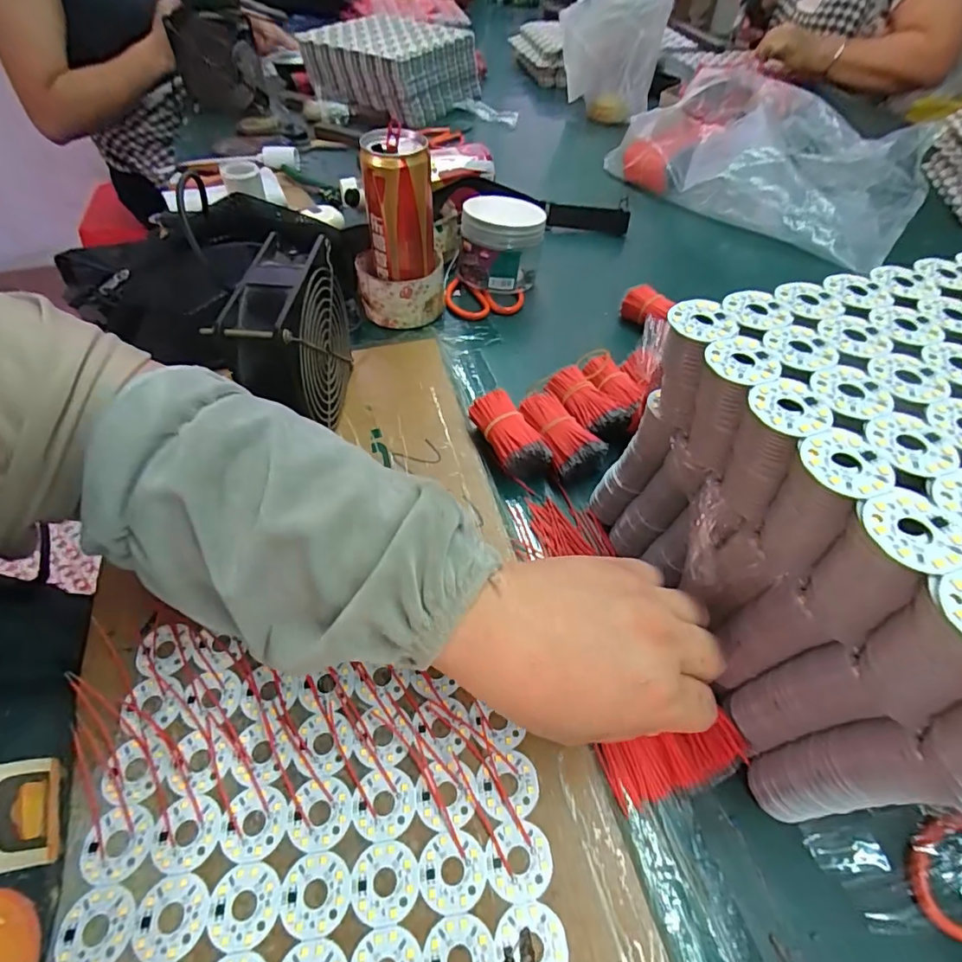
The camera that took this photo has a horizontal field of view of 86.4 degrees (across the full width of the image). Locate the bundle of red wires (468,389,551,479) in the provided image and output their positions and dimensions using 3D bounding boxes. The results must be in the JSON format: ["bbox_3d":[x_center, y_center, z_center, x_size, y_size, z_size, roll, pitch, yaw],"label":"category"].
[{"bbox_3d":[0.020,-0.033,0.389,0.032,0.034,0.070,-20,55,-17],"label":"bundle of red wires"}]

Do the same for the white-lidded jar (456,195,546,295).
[{"bbox_3d":[0.019,-0.241,0.526,0.084,0.069,0.091,8,52,5],"label":"white-lidded jar"}]

